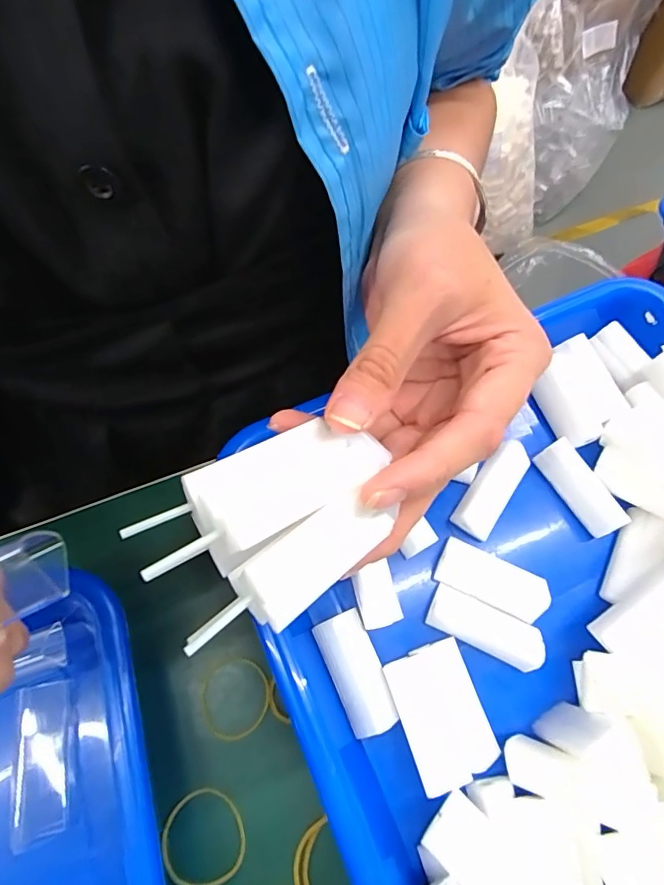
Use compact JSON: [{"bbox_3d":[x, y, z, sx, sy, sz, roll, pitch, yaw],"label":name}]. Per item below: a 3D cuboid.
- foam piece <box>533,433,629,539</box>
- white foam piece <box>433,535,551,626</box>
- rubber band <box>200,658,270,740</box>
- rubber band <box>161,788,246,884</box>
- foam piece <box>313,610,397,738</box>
[{"bbox_3d":[0.111,0.021,0.216,0.011,0.019,0.045,-27,72,-10],"label":"foam piece"},{"bbox_3d":[0.069,0.059,0.208,0.045,0.008,0.020,25,71,9],"label":"white foam piece"},{"bbox_3d":[-0.042,0.110,0.205,0.030,0.004,0.030,0,69,0],"label":"rubber band"},{"bbox_3d":[-0.050,0.155,0.186,0.033,0.005,0.030,0,69,0],"label":"rubber band"},{"bbox_3d":[0.010,0.092,0.193,0.020,0.010,0.045,-22,71,-9],"label":"foam piece"}]

